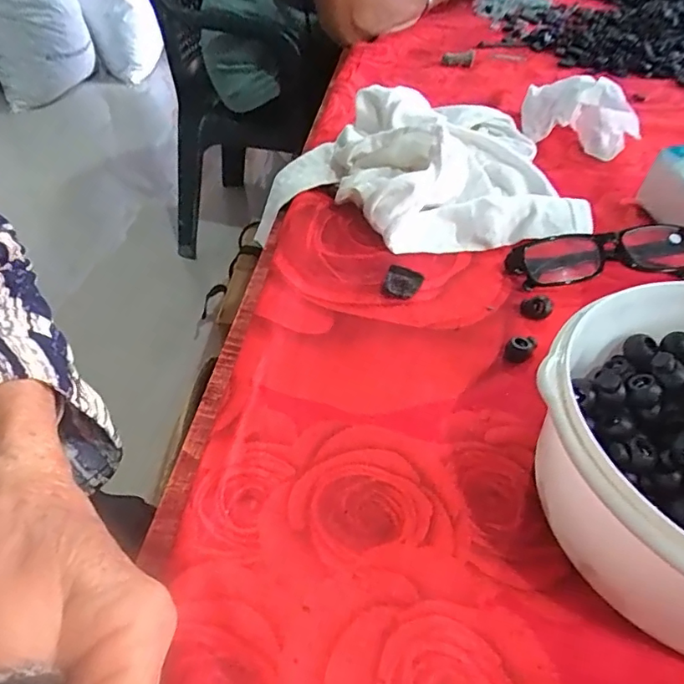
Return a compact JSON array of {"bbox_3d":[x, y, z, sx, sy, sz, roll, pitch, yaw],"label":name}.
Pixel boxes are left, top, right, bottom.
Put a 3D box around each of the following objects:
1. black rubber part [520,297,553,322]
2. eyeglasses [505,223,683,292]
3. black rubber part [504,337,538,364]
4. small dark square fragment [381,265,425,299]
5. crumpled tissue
[{"bbox_3d":[0.127,-0.023,0.347,0.019,0.011,0.016,20,48,16],"label":"black rubber part"},{"bbox_3d":[0.188,-0.062,0.383,0.129,0.032,0.037,-5,46,-8],"label":"eyeglasses"},{"bbox_3d":[0.107,0.005,0.321,0.016,0.010,0.016,20,48,16],"label":"black rubber part"},{"bbox_3d":[0.040,-0.040,0.361,0.024,0.007,0.028,18,47,14],"label":"small dark square fragment"},{"bbox_3d":[0.236,-0.231,0.531,0.117,0.057,0.066,26,49,20],"label":"crumpled tissue"}]

